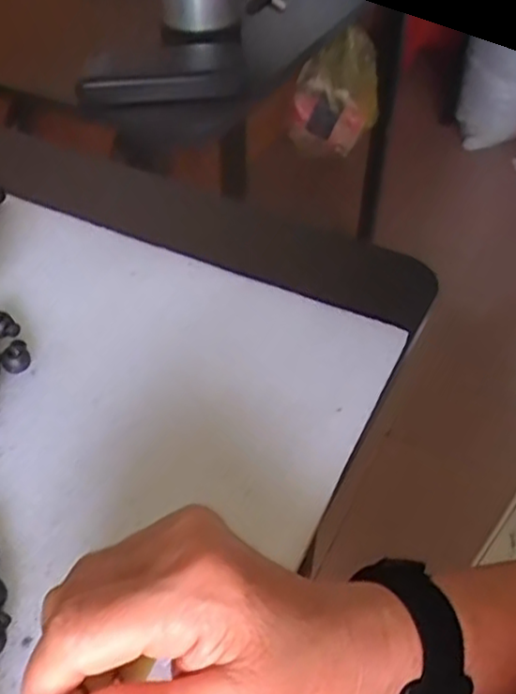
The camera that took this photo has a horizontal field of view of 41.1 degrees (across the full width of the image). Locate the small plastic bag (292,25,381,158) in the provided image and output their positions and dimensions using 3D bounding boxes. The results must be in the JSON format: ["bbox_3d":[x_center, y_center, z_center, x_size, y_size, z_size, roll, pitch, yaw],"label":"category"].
[{"bbox_3d":[0.136,-0.443,1.203,0.149,0.204,0.101,5,46,3],"label":"small plastic bag"}]

